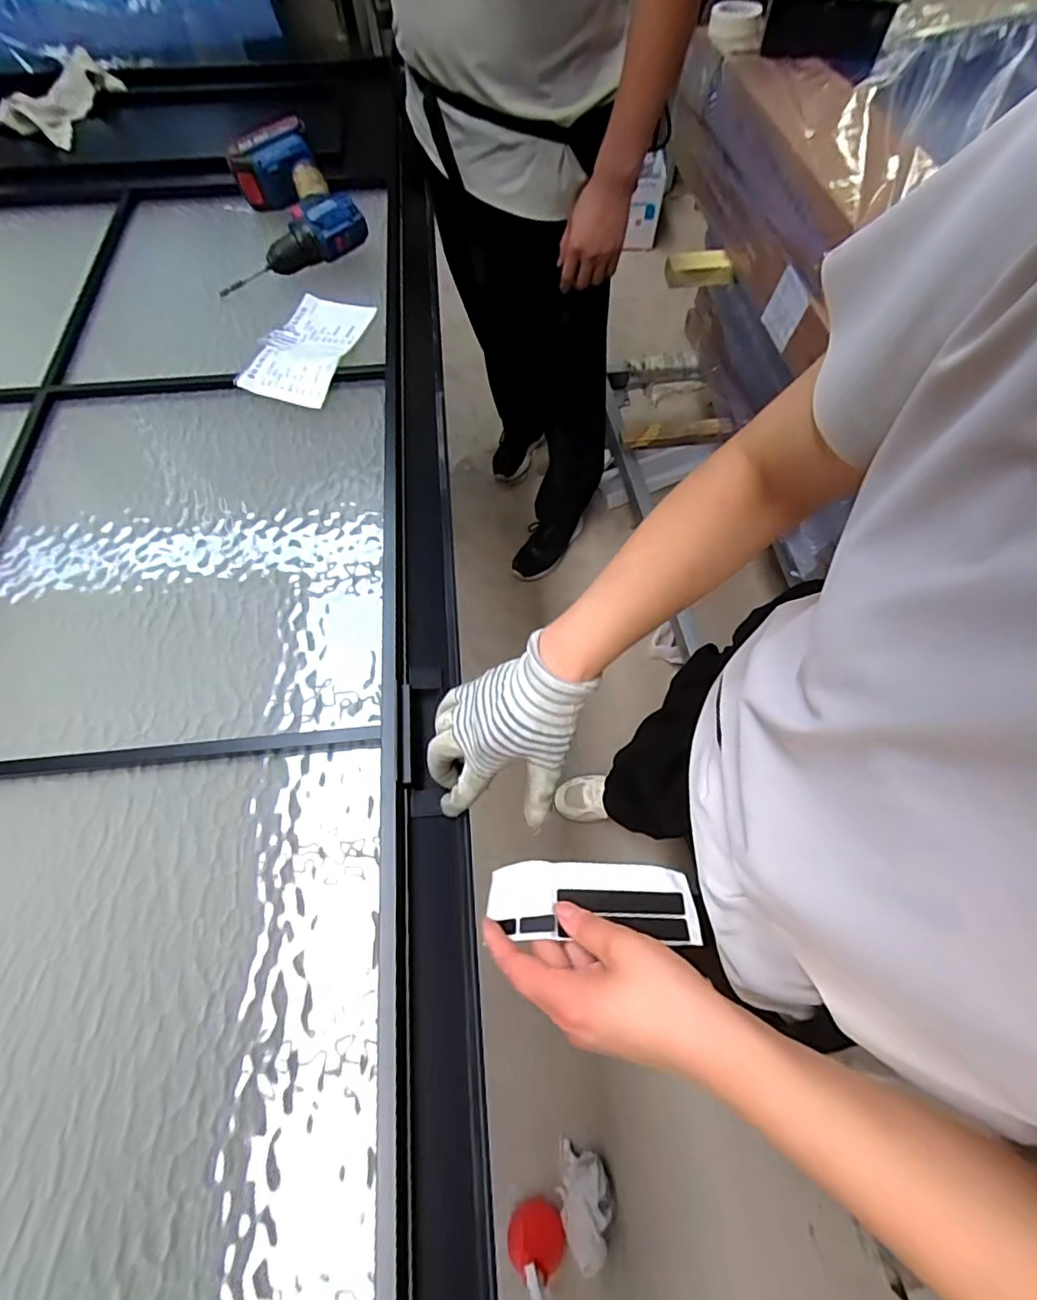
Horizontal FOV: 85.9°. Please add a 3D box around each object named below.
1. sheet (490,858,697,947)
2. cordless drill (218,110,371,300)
[{"bbox_3d":[0.048,0.162,0.362,0.133,0.026,0.045,3,64,1],"label":"sheet"},{"bbox_3d":[-0.343,-0.615,0.770,0.203,0.096,0.217,-25,66,-11],"label":"cordless drill"}]

